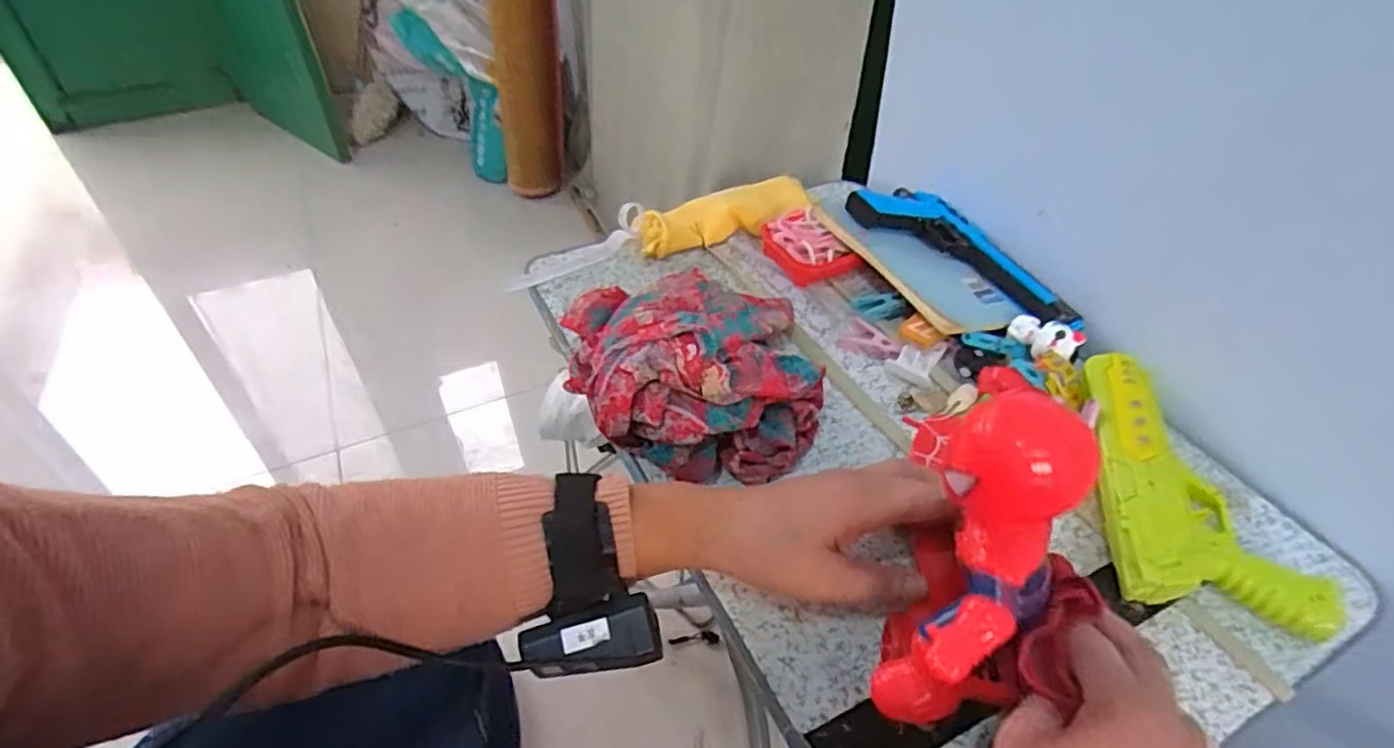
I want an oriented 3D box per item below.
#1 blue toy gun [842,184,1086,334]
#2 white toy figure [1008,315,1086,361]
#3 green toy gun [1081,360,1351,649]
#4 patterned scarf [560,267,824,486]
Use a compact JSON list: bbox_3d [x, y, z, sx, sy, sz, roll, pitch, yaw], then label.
[{"bbox_3d":[0.247,-0.114,0.642,0.092,0.048,0.225,-34,51,-31],"label":"blue toy gun"},{"bbox_3d":[0.285,-0.031,0.583,0.053,0.021,0.035,33,52,32],"label":"white toy figure"},{"bbox_3d":[0.338,0.069,0.490,0.123,0.041,0.205,6,43,9],"label":"green toy gun"},{"bbox_3d":[0.007,-0.005,0.525,0.187,0.085,0.158,-14,44,-13],"label":"patterned scarf"}]

